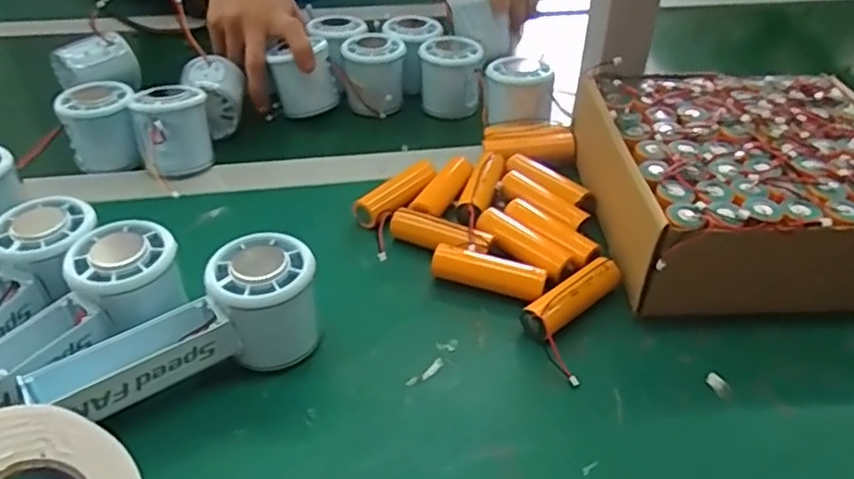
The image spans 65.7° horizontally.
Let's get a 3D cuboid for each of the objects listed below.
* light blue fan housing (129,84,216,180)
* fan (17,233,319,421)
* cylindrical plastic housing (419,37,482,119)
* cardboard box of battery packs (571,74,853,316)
[{"bbox_3d":[-0.201,-0.085,0.526,0.053,0.060,0.047,-12,41,-16],"label":"light blue fan housing"},{"bbox_3d":[-0.131,0.051,0.356,0.149,0.059,0.057,-18,43,-22],"label":"fan"},{"bbox_3d":[0.021,-0.153,0.616,0.053,0.059,0.055,1,39,0],"label":"cylindrical plastic housing"},{"bbox_3d":[0.216,-0.036,0.453,0.205,0.078,0.198,0,39,-2],"label":"cardboard box of battery packs"}]

